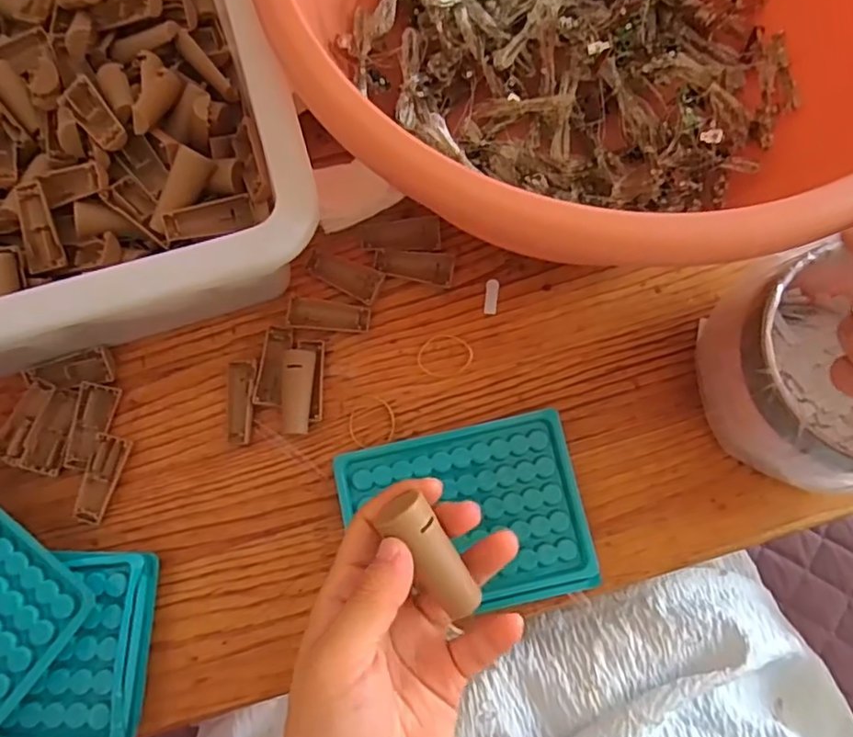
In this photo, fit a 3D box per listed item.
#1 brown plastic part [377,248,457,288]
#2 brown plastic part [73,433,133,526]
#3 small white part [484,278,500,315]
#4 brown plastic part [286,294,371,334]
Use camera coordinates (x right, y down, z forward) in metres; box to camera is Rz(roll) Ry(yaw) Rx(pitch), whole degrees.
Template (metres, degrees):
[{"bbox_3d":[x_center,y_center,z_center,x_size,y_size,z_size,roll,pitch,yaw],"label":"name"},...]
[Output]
[{"bbox_3d":[-0.008,-0.063,0.397,0.049,0.009,0.020,9,76,0],"label":"brown plastic part"},{"bbox_3d":[-0.187,0.064,0.366,0.020,0.012,0.050,12,76,1],"label":"brown plastic part"},{"bbox_3d":[0.042,-0.046,0.401,0.009,0.004,0.024,7,76,0],"label":"small white part"},{"bbox_3d":[-0.060,-0.032,0.387,0.050,0.004,0.018,9,76,0],"label":"brown plastic part"}]

